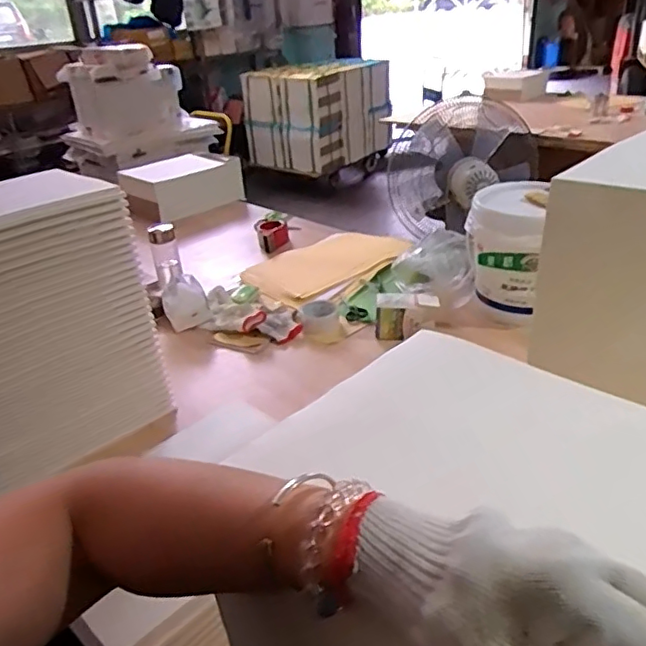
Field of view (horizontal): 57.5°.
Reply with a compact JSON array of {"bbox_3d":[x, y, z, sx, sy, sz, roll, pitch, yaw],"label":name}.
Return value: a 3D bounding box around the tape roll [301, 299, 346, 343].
[{"bbox_3d":[-0.006,-0.004,1.350,0.094,0.072,0.087,-7,29,-6],"label":"tape roll"}]

